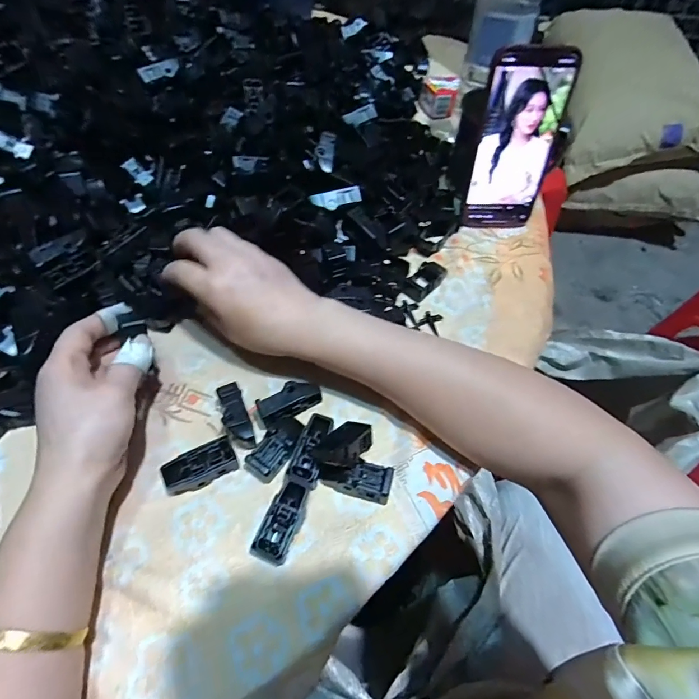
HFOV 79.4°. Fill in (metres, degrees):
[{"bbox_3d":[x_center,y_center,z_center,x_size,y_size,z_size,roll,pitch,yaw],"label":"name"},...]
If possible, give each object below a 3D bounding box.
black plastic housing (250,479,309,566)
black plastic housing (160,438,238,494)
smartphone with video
[{"bbox_3d":[-0.044,0.114,0.278,0.021,0.017,0.050,19,59,11],"label":"black plastic housing"},{"bbox_3d":[-0.105,0.083,0.297,0.049,0.022,0.022,-26,61,-16],"label":"black plastic housing"},{"bbox_3d":[0.156,-0.192,0.400,0.076,0.158,0.007,0,42,-2],"label":"smartphone with video"}]

